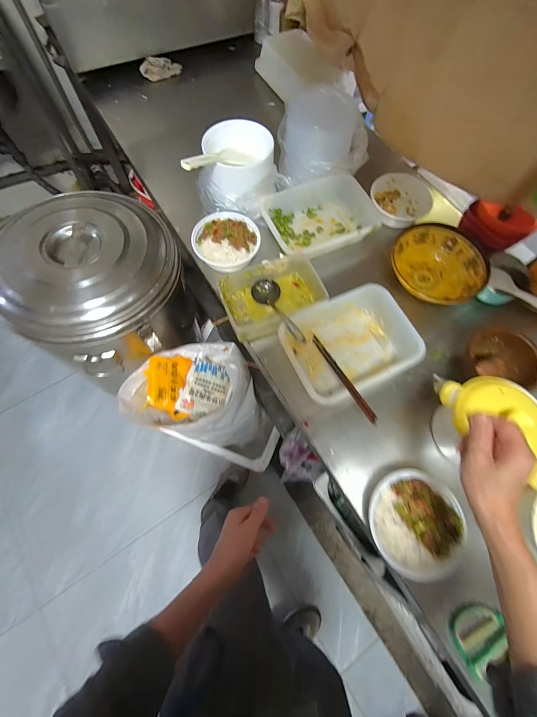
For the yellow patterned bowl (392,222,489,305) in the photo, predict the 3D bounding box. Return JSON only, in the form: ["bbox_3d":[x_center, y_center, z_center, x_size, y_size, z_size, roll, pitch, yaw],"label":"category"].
[{"bbox_3d":[0.405,-0.233,0.731,0.213,0.068,0.206,13,69,3],"label":"yellow patterned bowl"}]

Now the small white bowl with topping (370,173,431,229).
[{"bbox_3d":[0.374,-0.453,0.843,0.193,0.049,0.158,-42,76,-16],"label":"small white bowl with topping"}]

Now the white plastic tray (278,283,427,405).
[{"bbox_3d":[0.178,-0.031,0.658,0.289,0.079,0.211,-23,72,-10],"label":"white plastic tray"}]

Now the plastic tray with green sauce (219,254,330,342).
[{"bbox_3d":[0.012,-0.142,0.696,0.229,0.075,0.159,-27,73,-12],"label":"plastic tray with green sauce"}]

